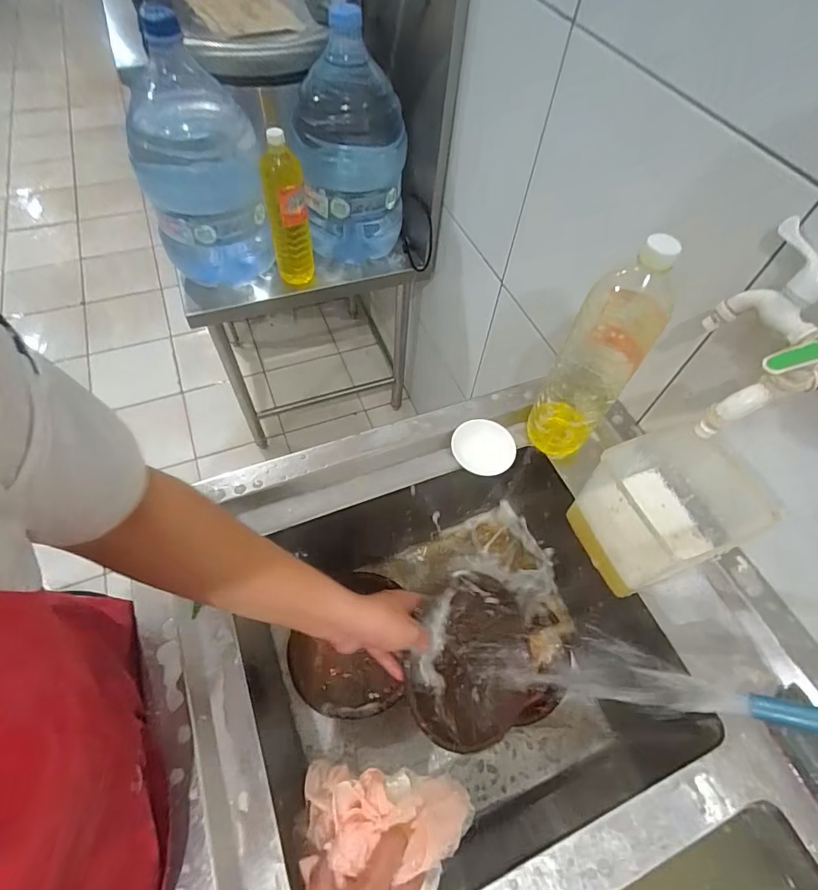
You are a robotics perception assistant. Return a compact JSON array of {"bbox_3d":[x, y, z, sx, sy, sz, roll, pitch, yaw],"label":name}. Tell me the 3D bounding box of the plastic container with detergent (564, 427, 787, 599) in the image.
[{"bbox_3d":[0.300,0.070,0.553,0.156,0.143,0.140,-15,61,-13],"label":"plastic container with detergent"}]

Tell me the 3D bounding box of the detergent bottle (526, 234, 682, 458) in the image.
[{"bbox_3d":[0.225,-0.100,0.559,0.083,0.307,0.073,31,61,14],"label":"detergent bottle"}]

